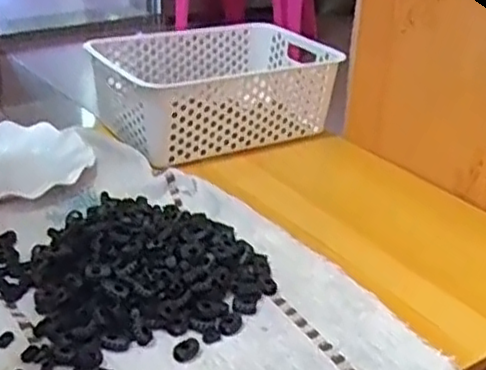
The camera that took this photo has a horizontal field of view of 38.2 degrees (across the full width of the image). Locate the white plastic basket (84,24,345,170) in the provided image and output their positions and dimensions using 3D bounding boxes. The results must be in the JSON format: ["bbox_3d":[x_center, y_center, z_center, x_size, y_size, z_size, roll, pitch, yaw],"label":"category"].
[{"bbox_3d":[-0.033,-0.136,0.960,0.323,0.102,0.197,-19,36,-32],"label":"white plastic basket"}]

